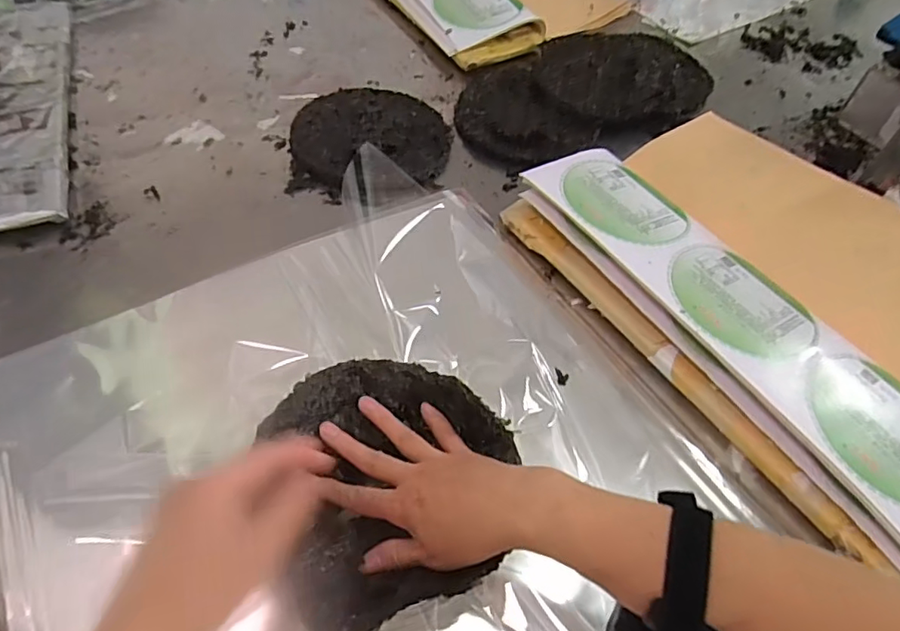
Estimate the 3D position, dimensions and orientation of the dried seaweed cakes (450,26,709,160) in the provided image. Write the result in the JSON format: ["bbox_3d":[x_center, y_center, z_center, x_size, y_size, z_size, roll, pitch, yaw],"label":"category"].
[{"bbox_3d":[0.195,-0.327,0.808,0.413,0.043,0.234,-21,58,-18],"label":"dried seaweed cakes"}]

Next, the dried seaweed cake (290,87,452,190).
[{"bbox_3d":[-0.104,-0.238,0.733,0.193,0.018,0.192,-12,55,-12],"label":"dried seaweed cake"}]

